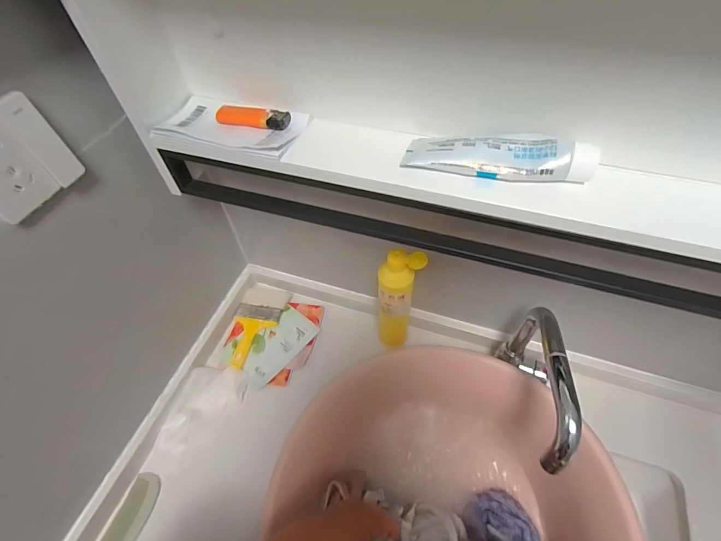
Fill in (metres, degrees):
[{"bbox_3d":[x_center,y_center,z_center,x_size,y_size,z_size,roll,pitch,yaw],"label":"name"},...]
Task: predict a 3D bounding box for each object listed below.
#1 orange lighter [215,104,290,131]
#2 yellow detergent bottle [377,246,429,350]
[{"bbox_3d":[-0.120,-0.173,0.417,0.082,0.019,0.025,12,54,12],"label":"orange lighter"},{"bbox_3d":[0.056,0.054,0.595,0.060,0.221,0.045,12,57,7],"label":"yellow detergent bottle"}]

